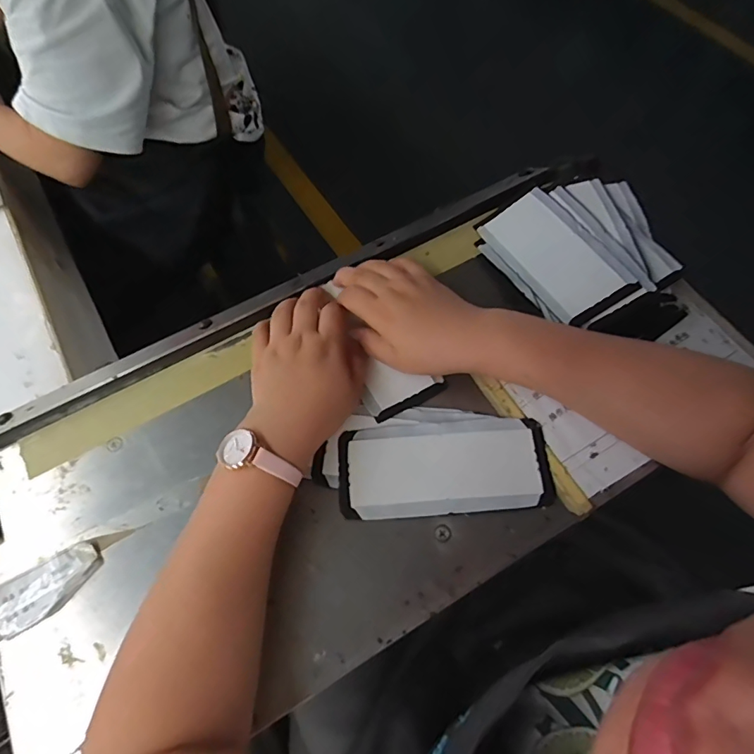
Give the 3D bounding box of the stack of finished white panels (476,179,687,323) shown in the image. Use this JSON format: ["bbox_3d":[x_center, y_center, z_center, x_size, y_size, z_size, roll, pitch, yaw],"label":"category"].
[{"bbox_3d":[0.185,-0.120,0.428,0.143,0.040,0.148,-23,67,-8],"label":"stack of finished white panels"}]

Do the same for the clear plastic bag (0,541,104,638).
[{"bbox_3d":[-0.242,0.154,0.343,0.080,0.008,0.039,-29,68,-11],"label":"clear plastic bag"}]

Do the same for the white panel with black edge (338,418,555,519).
[{"bbox_3d":[0.053,0.071,0.370,0.163,0.009,0.070,-4,66,0],"label":"white panel with black edge"}]

